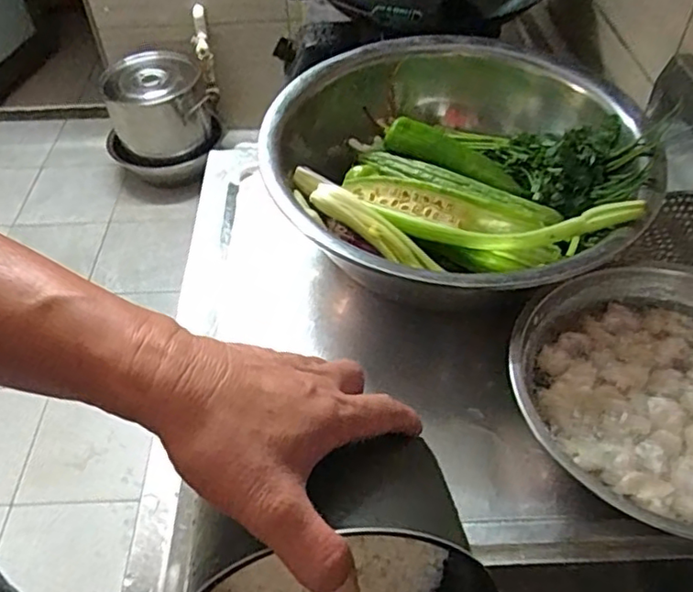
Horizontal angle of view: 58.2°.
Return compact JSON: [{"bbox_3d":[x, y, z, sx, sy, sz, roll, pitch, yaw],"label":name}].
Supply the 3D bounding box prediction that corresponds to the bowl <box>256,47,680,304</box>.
[{"bbox_3d":[0.121,-0.143,0.696,0.405,0.108,0.391,-1,48,1],"label":"bowl"}]

